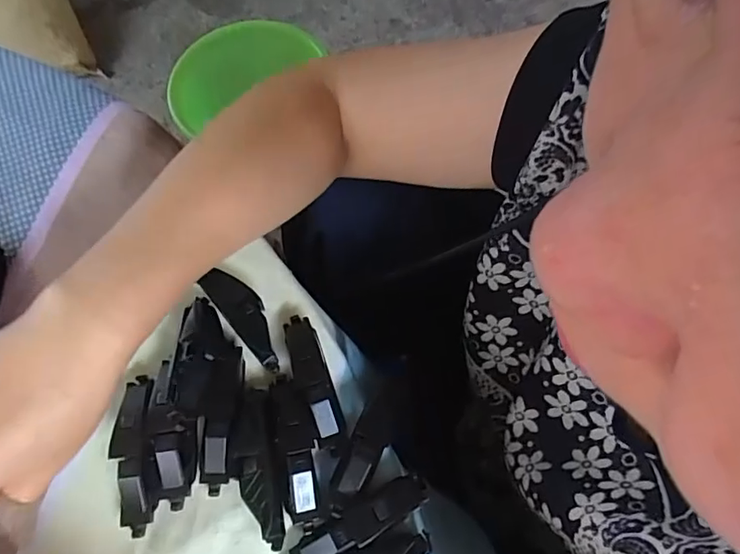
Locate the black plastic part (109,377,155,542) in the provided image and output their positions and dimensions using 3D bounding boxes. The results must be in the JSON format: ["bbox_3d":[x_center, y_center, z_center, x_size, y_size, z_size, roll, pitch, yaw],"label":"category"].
[{"bbox_3d":[-0.126,0.093,0.284,0.015,0.017,0.080,-8,66,-3],"label":"black plastic part"}]

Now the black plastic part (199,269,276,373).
[{"bbox_3d":[-0.073,0.023,0.317,0.022,0.013,0.070,-39,71,-15],"label":"black plastic part"}]

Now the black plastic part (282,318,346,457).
[{"bbox_3d":[-0.032,0.058,0.300,0.018,0.020,0.078,-18,67,-8],"label":"black plastic part"}]

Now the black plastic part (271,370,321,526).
[{"bbox_3d":[-0.039,0.088,0.284,0.019,0.022,0.076,-11,66,-5],"label":"black plastic part"}]

